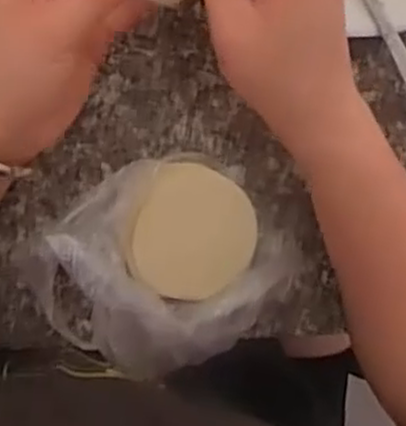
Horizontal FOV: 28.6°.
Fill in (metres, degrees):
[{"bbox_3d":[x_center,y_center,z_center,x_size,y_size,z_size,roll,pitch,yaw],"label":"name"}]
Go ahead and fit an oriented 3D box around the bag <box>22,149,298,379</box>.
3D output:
[{"bbox_3d":[-0.022,0.029,0.421,0.128,0.058,0.102,-31,97,-5],"label":"bag"}]

